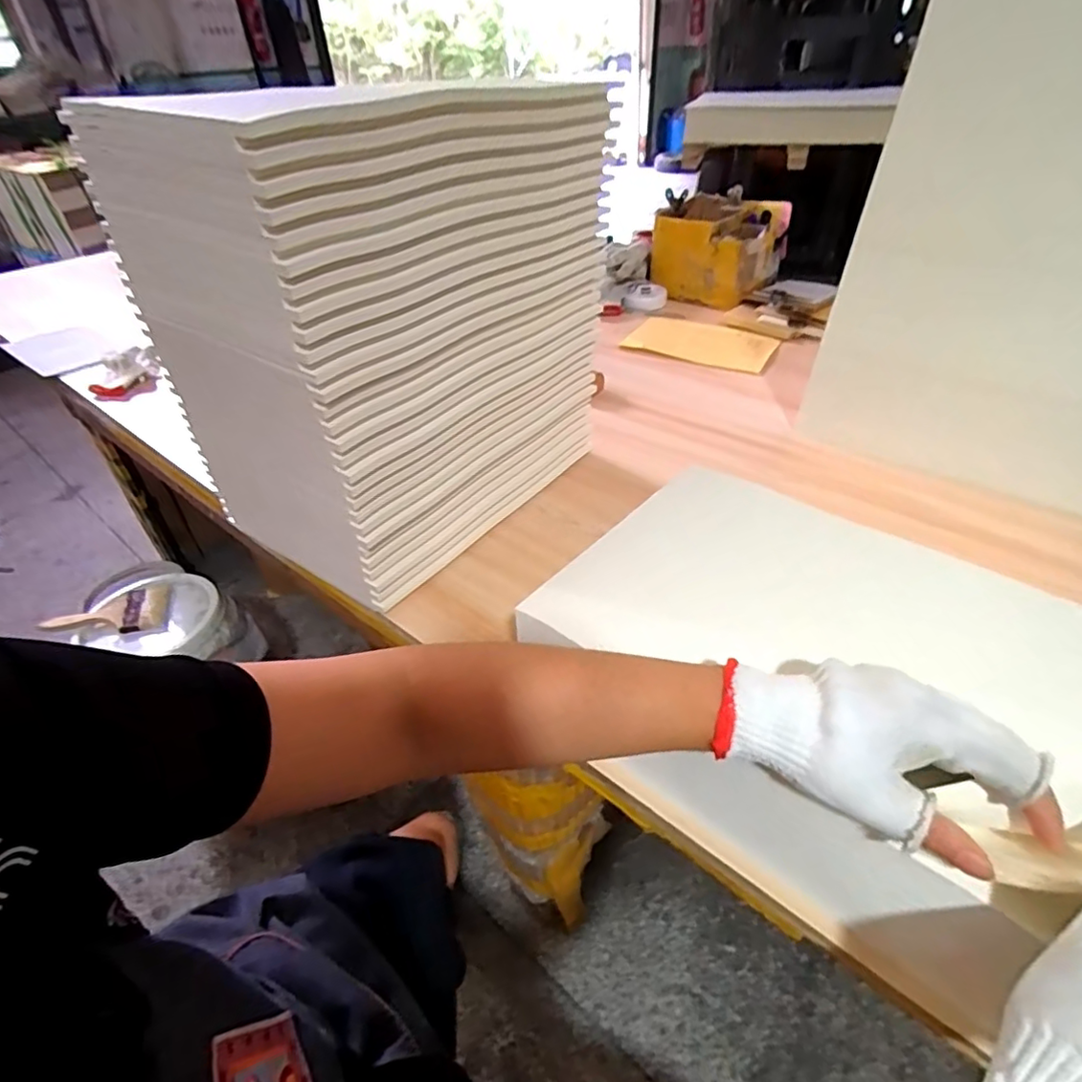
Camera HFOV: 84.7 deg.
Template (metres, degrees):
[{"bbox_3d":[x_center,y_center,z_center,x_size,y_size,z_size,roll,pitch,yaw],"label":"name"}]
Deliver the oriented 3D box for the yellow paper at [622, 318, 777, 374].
[{"bbox_3d":[0.296,-0.366,1.096,0.256,0.014,0.174,16,43,21],"label":"yellow paper"}]

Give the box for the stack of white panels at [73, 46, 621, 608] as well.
[{"bbox_3d":[-0.141,-0.214,0.608,0.270,0.380,0.368,27,48,30],"label":"stack of white panels"}]

